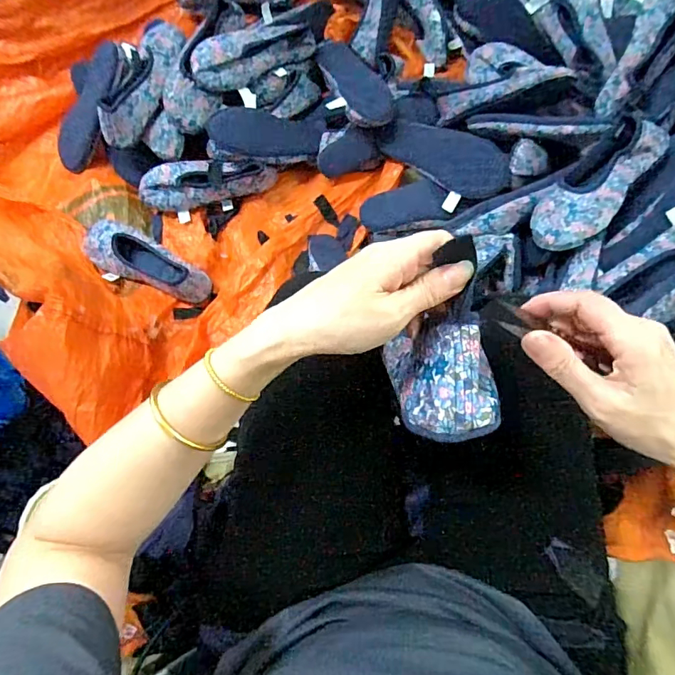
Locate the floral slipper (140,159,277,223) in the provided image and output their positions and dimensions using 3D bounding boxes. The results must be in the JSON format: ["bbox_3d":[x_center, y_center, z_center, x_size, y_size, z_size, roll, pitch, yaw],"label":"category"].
[{"bbox_3d":[-0.250,-0.301,0.899,0.259,0.057,0.089,-17,76,-3],"label":"floral slipper"}]

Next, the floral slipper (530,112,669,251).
[{"bbox_3d":[0.414,-0.243,0.719,0.109,0.052,0.272,44,81,11],"label":"floral slipper"}]

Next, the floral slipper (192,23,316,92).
[{"bbox_3d":[-0.150,-0.534,0.858,0.252,0.052,0.090,-21,76,-4],"label":"floral slipper"}]

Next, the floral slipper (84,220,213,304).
[{"bbox_3d":[-0.353,-0.135,0.850,0.244,0.058,0.097,28,78,8],"label":"floral slipper"}]

